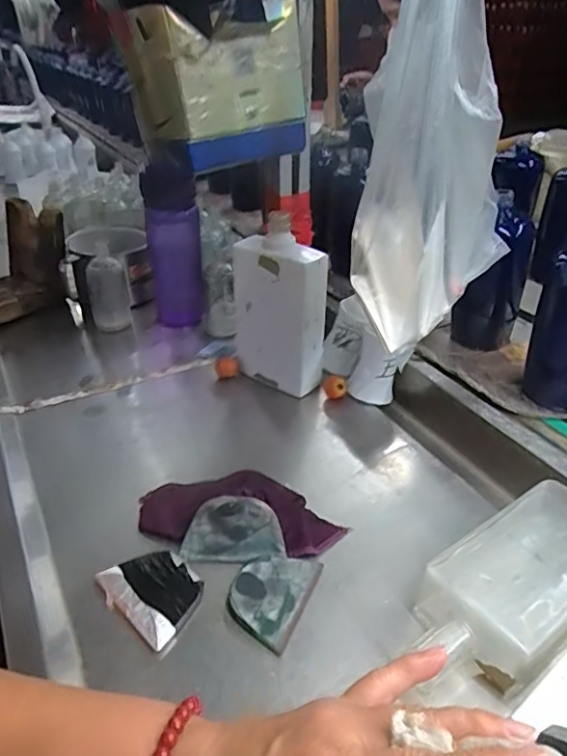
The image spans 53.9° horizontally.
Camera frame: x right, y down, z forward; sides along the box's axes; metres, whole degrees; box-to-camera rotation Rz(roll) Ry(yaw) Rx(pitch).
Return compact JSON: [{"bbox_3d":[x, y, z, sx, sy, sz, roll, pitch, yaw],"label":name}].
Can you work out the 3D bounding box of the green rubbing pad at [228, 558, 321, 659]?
[{"bbox_3d":[-0.010,0.164,0.434,0.055,0.008,0.079,14,37,22],"label":"green rubbing pad"}]

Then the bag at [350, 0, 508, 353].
[{"bbox_3d":[0.123,-0.188,0.451,0.081,0.302,0.162,20,39,28],"label":"bag"}]

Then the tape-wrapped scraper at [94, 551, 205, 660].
[{"bbox_3d":[-0.099,0.166,0.435,0.081,0.014,0.061,25,42,33],"label":"tape-wrapped scraper"}]

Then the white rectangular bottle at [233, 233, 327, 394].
[{"bbox_3d":[-0.008,-0.078,0.662,0.115,0.172,0.052,23,41,32],"label":"white rectangular bottle"}]

